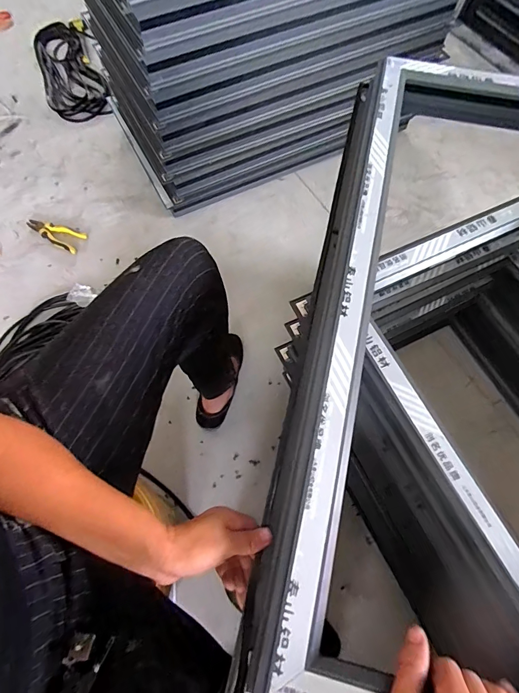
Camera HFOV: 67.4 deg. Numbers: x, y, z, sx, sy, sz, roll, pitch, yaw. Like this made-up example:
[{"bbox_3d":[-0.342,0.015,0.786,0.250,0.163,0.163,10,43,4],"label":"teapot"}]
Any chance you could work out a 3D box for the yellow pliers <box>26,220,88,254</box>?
[{"bbox_3d":[-0.626,-0.349,1.187,0.191,0.022,0.073,24,69,10],"label":"yellow pliers"}]

